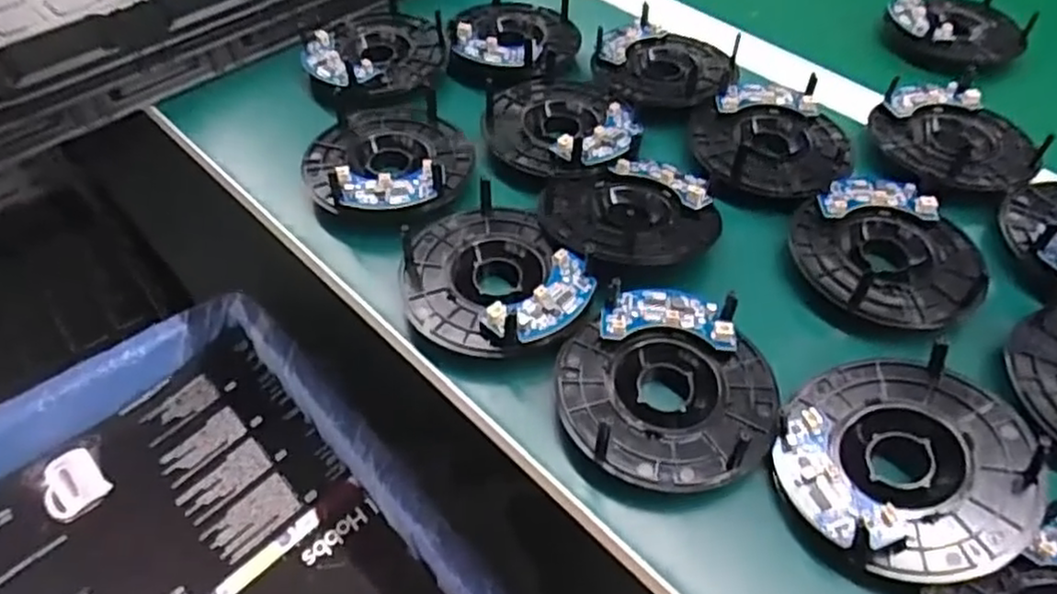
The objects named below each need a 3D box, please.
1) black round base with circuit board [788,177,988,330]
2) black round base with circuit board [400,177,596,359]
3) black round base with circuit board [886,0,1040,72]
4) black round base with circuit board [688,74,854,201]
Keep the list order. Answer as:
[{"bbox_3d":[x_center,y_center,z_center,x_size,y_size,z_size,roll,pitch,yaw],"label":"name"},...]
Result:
[{"bbox_3d":[0.194,-0.025,0.390,0.090,0.021,0.099,1,50,-1],"label":"black round base with circuit board"},{"bbox_3d":[-0.022,-0.012,0.376,0.087,0.023,0.105,-24,55,-21],"label":"black round base with circuit board"},{"bbox_3d":[0.334,-0.214,0.556,0.099,0.022,0.118,33,56,23],"label":"black round base with circuit board"},{"bbox_3d":[0.155,-0.097,0.452,0.096,0.023,0.097,1,50,-1],"label":"black round base with circuit board"}]

